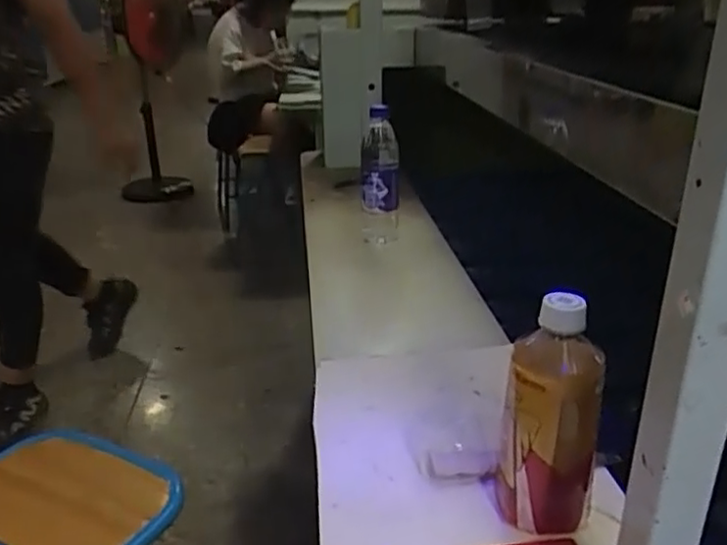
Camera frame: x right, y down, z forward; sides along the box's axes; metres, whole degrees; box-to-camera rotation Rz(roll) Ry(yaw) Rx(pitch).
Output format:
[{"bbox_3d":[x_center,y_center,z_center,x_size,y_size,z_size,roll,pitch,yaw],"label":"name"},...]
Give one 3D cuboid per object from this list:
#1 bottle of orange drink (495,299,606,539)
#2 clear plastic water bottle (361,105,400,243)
[{"bbox_3d":[0.135,0.108,0.486,0.061,0.176,0.056,-7,24,-16],"label":"bottle of orange drink"},{"bbox_3d":[0.028,-0.151,1.087,0.062,0.225,0.066,0,23,-2],"label":"clear plastic water bottle"}]

